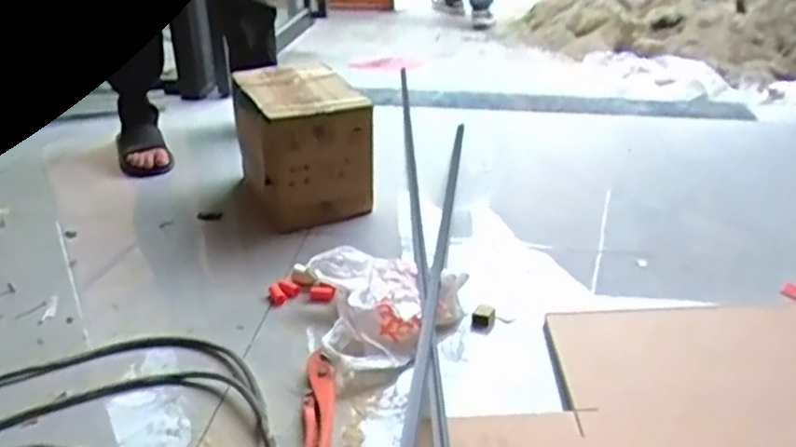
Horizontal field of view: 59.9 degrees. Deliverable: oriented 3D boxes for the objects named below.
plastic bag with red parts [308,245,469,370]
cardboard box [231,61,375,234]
[{"bbox_3d":[-0.043,0.139,1.105,0.261,0.065,0.259,11,30,16],"label":"plastic bag with red parts"},{"bbox_3d":[-0.204,-0.162,1.462,0.242,0.269,0.262,-10,31,-21],"label":"cardboard box"}]

